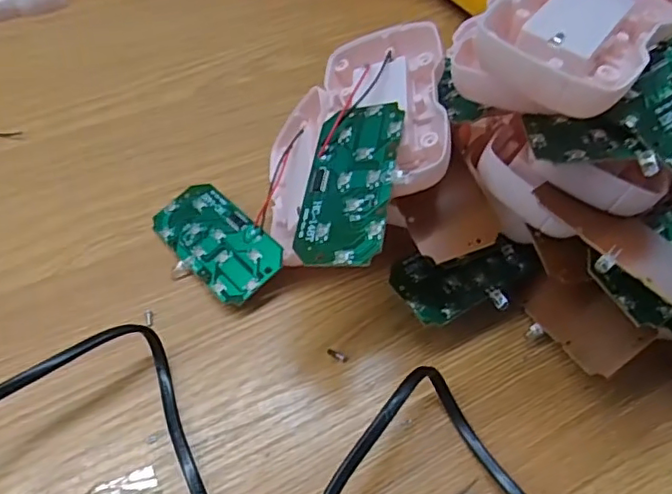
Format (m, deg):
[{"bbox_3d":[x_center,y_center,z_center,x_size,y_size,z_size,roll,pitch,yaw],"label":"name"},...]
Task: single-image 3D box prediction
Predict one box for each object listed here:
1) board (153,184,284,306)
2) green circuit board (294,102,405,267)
[{"bbox_3d":[-0.059,-0.004,0.283,0.036,0.004,0.073,-43,61,-13],"label":"board"},{"bbox_3d":[0.006,-0.026,0.230,0.038,0.004,0.072,-1,64,26],"label":"green circuit board"}]

